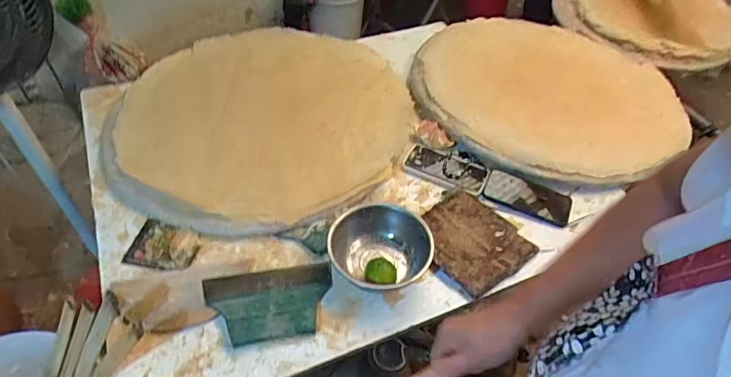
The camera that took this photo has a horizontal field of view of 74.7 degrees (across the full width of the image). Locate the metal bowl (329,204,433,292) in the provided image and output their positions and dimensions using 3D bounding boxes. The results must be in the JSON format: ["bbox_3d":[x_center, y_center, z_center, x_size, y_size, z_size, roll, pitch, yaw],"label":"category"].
[{"bbox_3d":[0.016,0.097,0.787,0.156,0.063,0.144,2,47,-2],"label":"metal bowl"}]

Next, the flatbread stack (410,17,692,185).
[{"bbox_3d":[0.442,-0.246,1.151,0.656,0.079,0.592,-23,52,-23],"label":"flatbread stack"}]

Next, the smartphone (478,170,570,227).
[{"bbox_3d":[0.309,0.021,0.920,0.160,0.016,0.092,21,49,15],"label":"smartphone"}]

